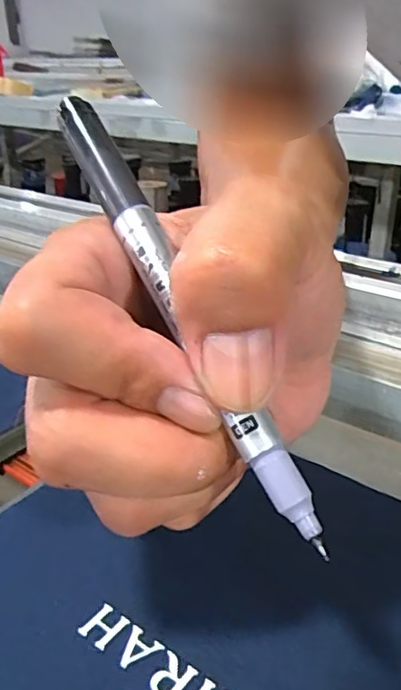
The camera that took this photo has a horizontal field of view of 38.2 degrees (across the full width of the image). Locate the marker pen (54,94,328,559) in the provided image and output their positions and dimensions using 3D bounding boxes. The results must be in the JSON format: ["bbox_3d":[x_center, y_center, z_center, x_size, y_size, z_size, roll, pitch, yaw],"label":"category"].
[{"bbox_3d":[-0.006,-0.010,0.139,0.009,0.009,0.126,-21,72,-29],"label":"marker pen"}]

